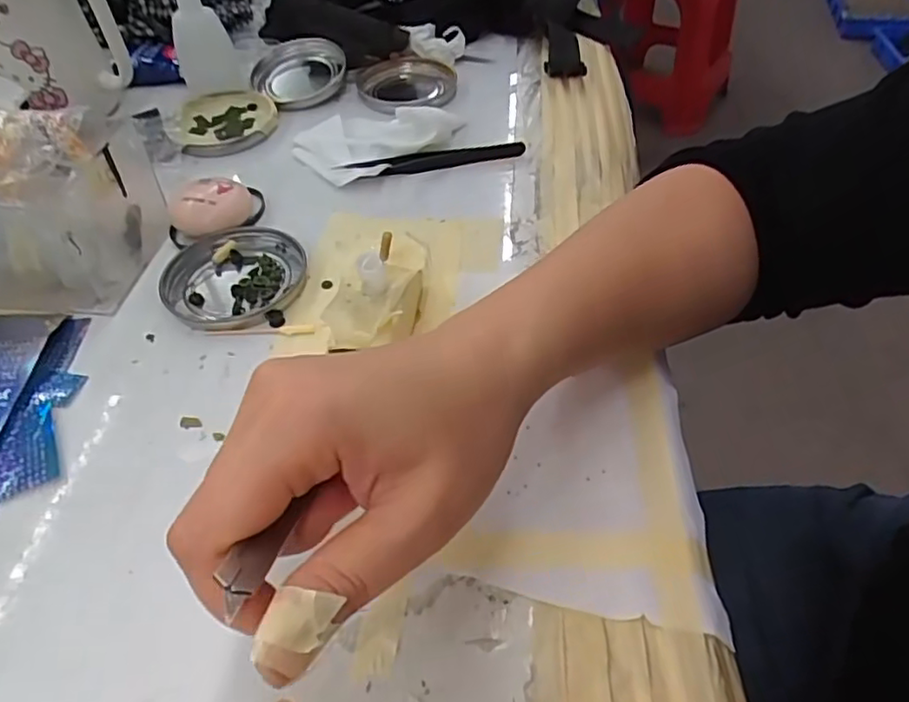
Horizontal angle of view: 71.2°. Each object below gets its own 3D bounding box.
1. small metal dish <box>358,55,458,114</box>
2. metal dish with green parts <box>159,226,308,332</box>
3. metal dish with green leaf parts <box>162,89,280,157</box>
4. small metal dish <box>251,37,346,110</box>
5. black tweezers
[{"bbox_3d":[-0.037,-0.214,0.509,0.078,0.011,0.083,-1,48,1],"label":"small metal dish"},{"bbox_3d":[-0.125,-0.042,0.360,0.077,0.009,0.078,-1,48,1],"label":"metal dish with green parts"},{"bbox_3d":[-0.176,-0.175,0.479,0.078,0.010,0.079,-1,48,1],"label":"metal dish with green leaf parts"},{"bbox_3d":[-0.125,-0.228,0.516,0.069,0.022,0.081,-28,52,-21],"label":"small metal dish"},{"bbox_3d":[-0.012,-0.131,0.433,0.120,0.011,0.018,-10,48,-6],"label":"black tweezers"}]

